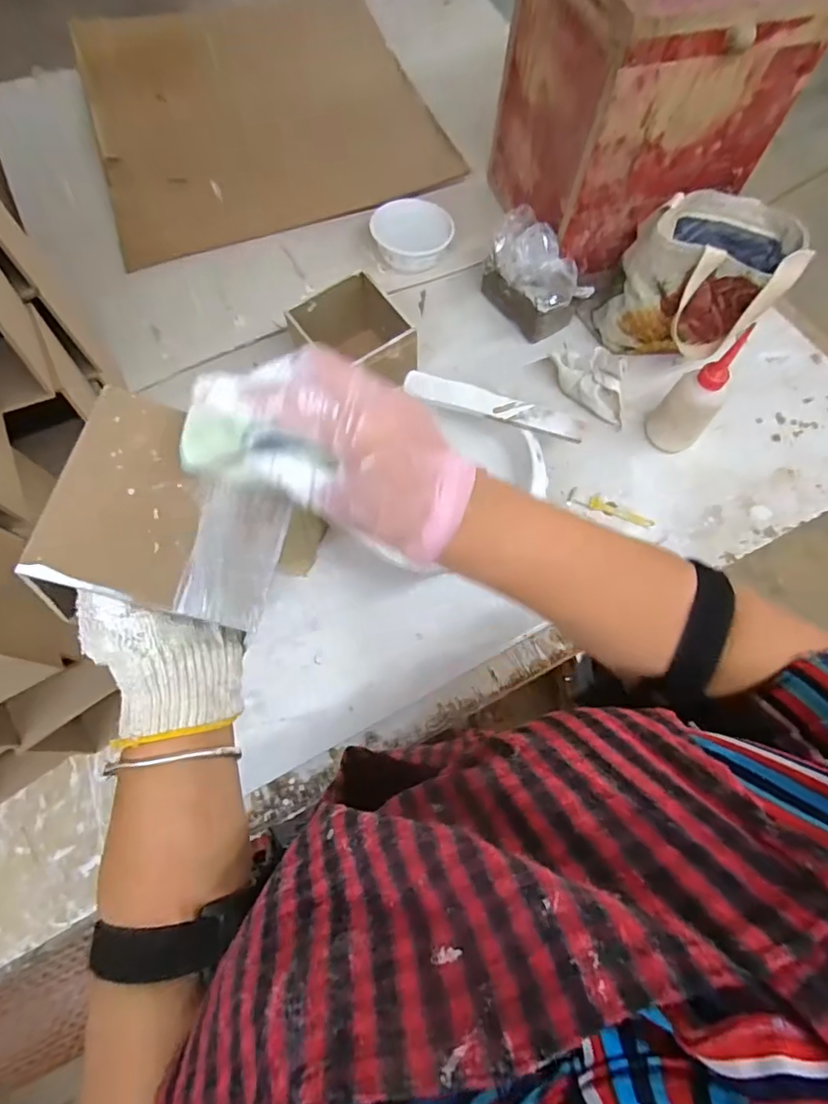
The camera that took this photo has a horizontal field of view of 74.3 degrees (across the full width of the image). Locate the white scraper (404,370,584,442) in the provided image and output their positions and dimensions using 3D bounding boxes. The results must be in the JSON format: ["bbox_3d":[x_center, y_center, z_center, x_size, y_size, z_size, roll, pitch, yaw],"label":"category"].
[{"bbox_3d":[0.087,-0.161,0.597,0.196,0.010,0.035,17,71,7],"label":"white scraper"}]

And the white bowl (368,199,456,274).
[{"bbox_3d":[-0.005,-0.440,0.766,0.097,0.049,0.094,0,70,0],"label":"white bowl"}]

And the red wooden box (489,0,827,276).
[{"bbox_3d":[0.275,-0.562,0.673,0.273,0.268,0.252,-10,70,-3],"label":"red wooden box"}]

